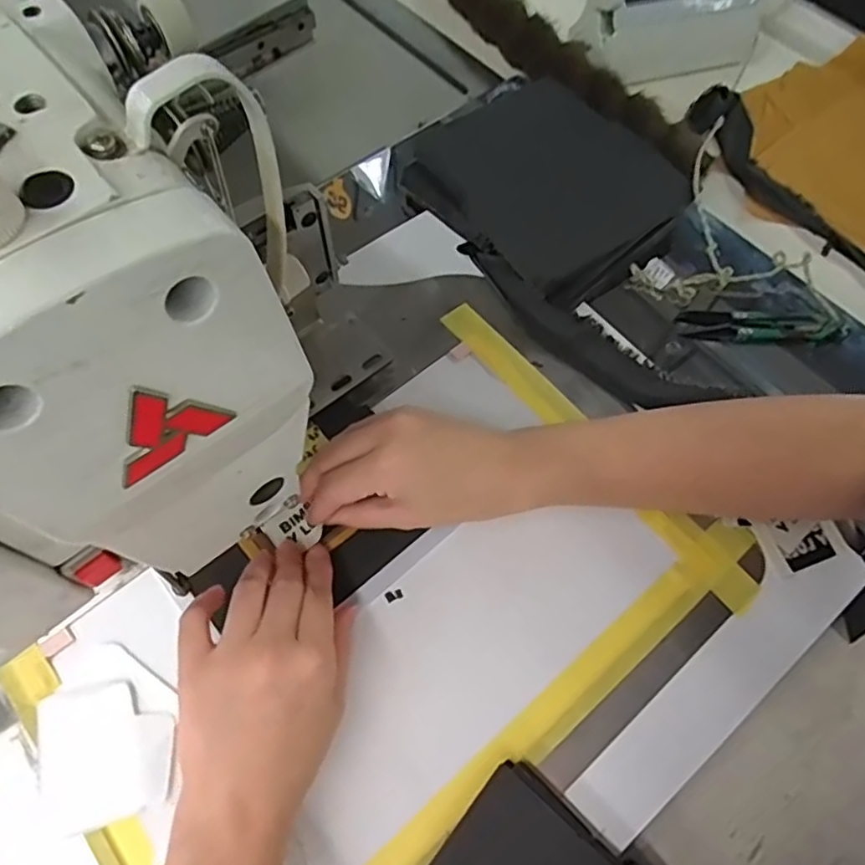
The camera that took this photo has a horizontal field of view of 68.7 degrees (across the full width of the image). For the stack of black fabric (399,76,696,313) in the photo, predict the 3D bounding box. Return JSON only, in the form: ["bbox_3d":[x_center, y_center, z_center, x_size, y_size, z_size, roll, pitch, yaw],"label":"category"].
[{"bbox_3d":[0.086,-0.190,0.478,0.148,0.022,0.170,-43,82,-11],"label":"stack of black fabric"}]

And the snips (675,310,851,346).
[{"bbox_3d":[0.237,-0.073,0.453,0.113,0.017,0.022,6,64,1],"label":"snips"}]

